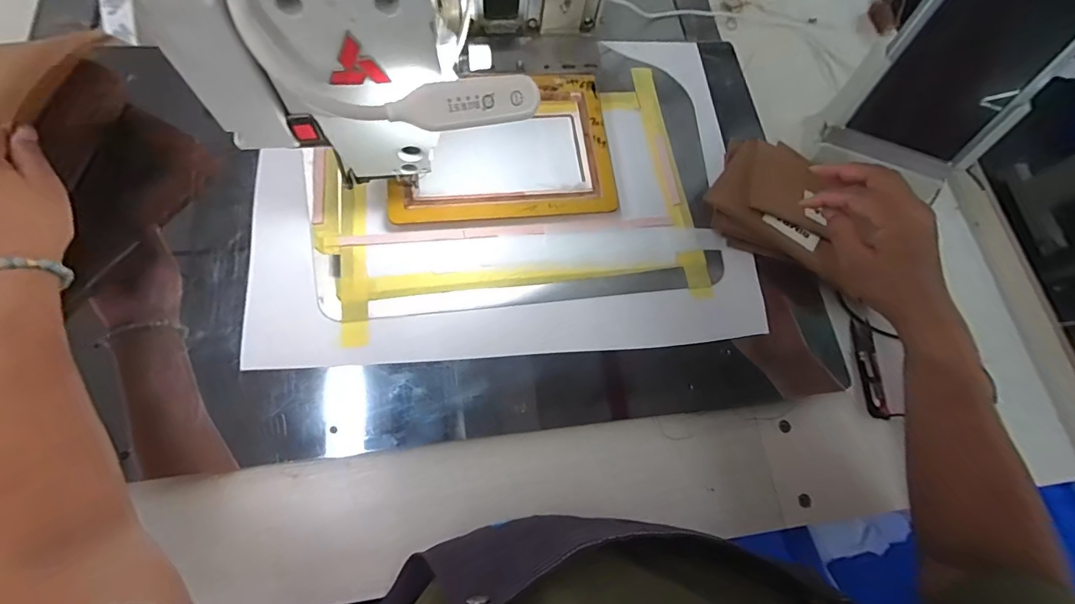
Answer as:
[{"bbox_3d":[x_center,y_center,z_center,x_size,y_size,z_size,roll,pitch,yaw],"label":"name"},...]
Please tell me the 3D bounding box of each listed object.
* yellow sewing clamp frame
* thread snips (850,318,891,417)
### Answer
[{"bbox_3d":[-0.036,-0.160,0.489,0.236,0.016,0.164,-7,78,-12],"label":"yellow sewing clamp frame"},{"bbox_3d":[0.347,0.068,0.492,0.020,0.012,0.104,6,70,-4],"label":"thread snips"}]

